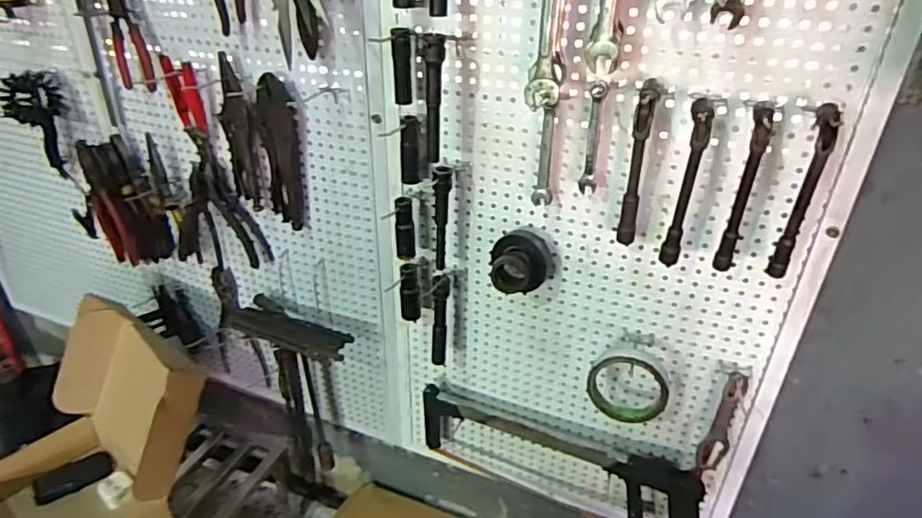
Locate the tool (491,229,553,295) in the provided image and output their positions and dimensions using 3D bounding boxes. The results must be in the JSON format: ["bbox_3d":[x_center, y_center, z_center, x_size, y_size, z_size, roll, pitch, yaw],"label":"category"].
[{"bbox_3d":[0.070,0.003,0.676,0.069,0.059,0.075,6,32,9],"label":"tool"}]

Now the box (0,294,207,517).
[{"bbox_3d":[-0.578,0.295,0.877,0.298,0.326,0.305,23,38,32],"label":"box"}]

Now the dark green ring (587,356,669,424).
[{"bbox_3d":[0.189,0.147,0.663,0.089,0.091,0.021,13,34,20],"label":"dark green ring"}]

